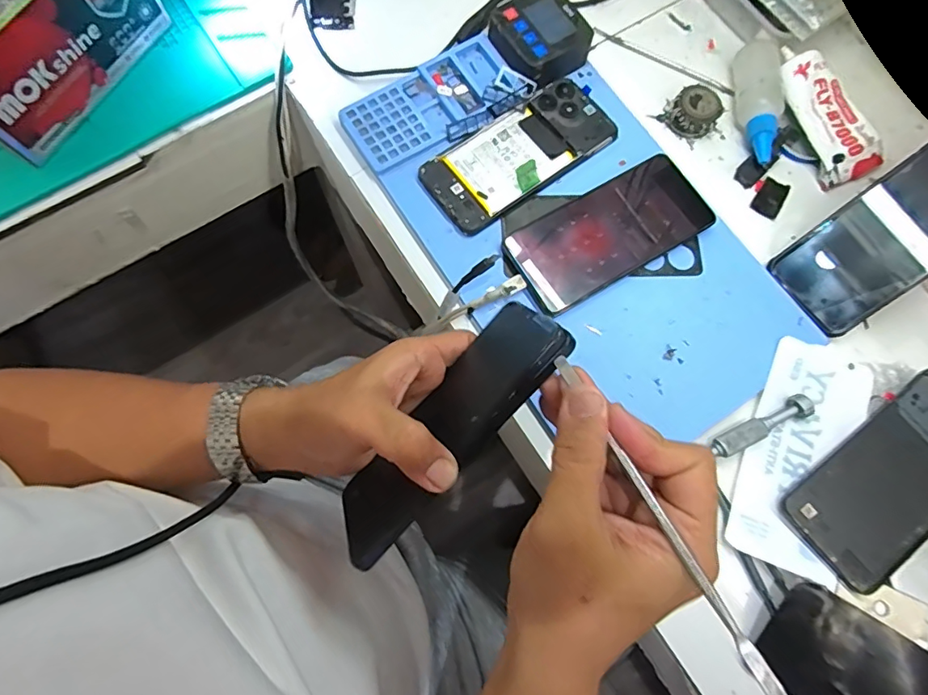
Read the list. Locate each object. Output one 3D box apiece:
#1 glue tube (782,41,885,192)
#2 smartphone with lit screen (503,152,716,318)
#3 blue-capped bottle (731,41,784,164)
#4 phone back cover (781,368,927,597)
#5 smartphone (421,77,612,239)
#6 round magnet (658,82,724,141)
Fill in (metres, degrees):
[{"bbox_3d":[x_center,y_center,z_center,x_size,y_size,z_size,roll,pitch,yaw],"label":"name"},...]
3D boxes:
[{"bbox_3d":[0.313,-0.202,0.438,0.055,0.029,0.120,-25,78,-7],"label":"glue tube"},{"bbox_3d":[0.116,-0.093,0.406,0.161,0.011,0.075,-30,78,-8],"label":"smartphone with lit screen"},{"bbox_3d":[0.252,-0.209,0.435,0.031,0.034,0.105,1,76,-1],"label":"blue-capped bottle"},{"bbox_3d":[0.309,0.091,0.359,0.168,0.008,0.077,-36,79,-9],"label":"phone back cover"},{"bbox_3d":[0.047,-0.164,0.416,0.163,0.013,0.072,-36,79,-9],"label":"smartphone"},{"bbox_3d":[0.199,-0.202,0.439,0.038,0.023,0.039,0,76,-1],"label":"round magnet"}]

